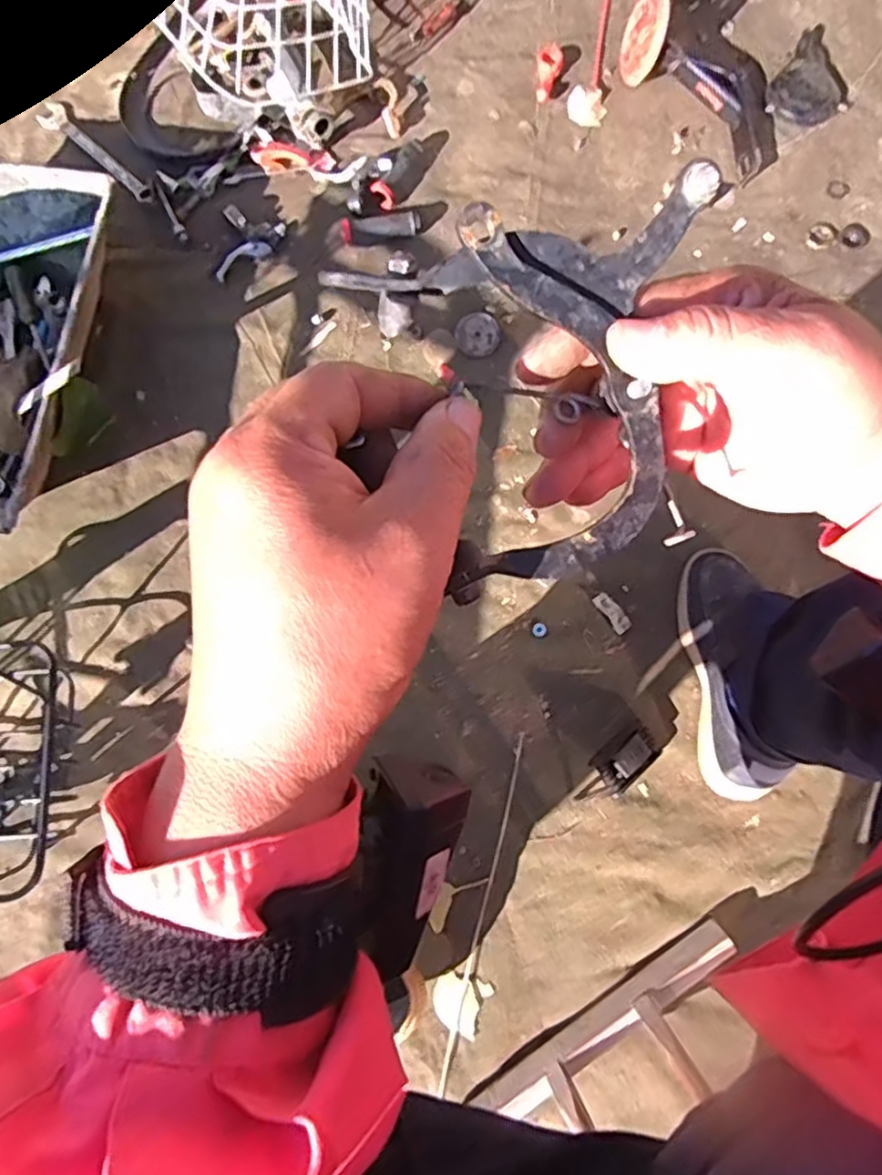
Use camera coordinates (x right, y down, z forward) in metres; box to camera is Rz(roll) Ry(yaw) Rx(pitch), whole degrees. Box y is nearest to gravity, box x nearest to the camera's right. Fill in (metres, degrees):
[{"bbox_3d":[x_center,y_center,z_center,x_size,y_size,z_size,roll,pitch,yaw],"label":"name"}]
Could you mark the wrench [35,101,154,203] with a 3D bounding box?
[{"bbox_3d":[-0.478,-0.608,0.950,0.229,0.014,0.037,41,80,8],"label":"wrench"}]

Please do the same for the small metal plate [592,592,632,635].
[{"bbox_3d":[0.202,0.030,0.800,0.023,0.004,0.053,-35,80,-8],"label":"small metal plate"}]

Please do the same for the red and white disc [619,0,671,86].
[{"bbox_3d":[0.278,-0.761,0.934,0.014,0.105,0.088,-8,57,-26],"label":"red and white disc"}]

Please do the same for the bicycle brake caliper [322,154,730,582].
[{"bbox_3d":[0.040,-0.065,0.225,0.110,0.034,0.117,-10,98,-10],"label":"bicycle brake caliper"}]

